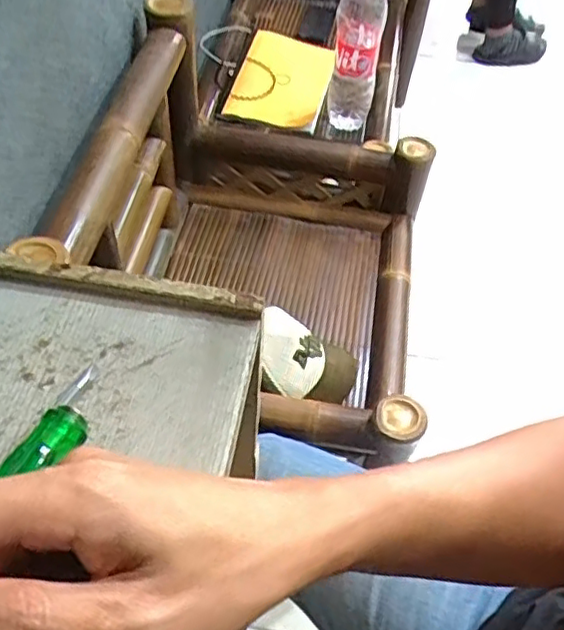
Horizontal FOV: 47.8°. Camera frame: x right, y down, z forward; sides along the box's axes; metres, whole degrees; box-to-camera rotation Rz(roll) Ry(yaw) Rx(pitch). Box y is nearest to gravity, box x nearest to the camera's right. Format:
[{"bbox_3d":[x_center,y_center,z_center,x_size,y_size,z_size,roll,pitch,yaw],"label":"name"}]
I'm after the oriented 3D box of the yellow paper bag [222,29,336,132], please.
[{"bbox_3d":[-0.002,-0.420,1.151,0.184,0.027,0.162,27,99,21],"label":"yellow paper bag"}]

